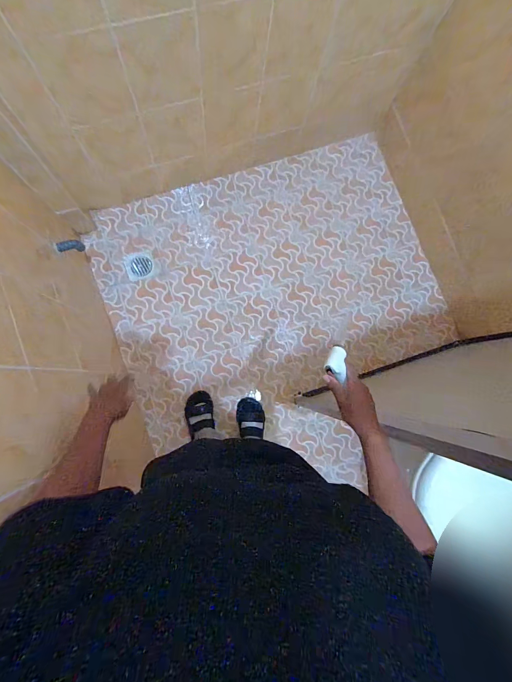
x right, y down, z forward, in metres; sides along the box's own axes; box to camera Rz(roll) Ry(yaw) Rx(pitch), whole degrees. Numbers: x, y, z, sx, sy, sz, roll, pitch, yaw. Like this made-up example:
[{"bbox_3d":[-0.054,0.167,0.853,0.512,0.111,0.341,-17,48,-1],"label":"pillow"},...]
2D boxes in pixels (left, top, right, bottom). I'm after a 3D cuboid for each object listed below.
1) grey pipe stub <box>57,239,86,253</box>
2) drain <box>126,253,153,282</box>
[{"bbox_3d":[-0.584,-0.301,1.039,0.076,0.038,0.033,-5,84,-6],"label":"grey pipe stub"},{"bbox_3d":[-0.487,-0.314,1.387,0.108,0.010,0.112,-13,84,-7],"label":"drain"}]

